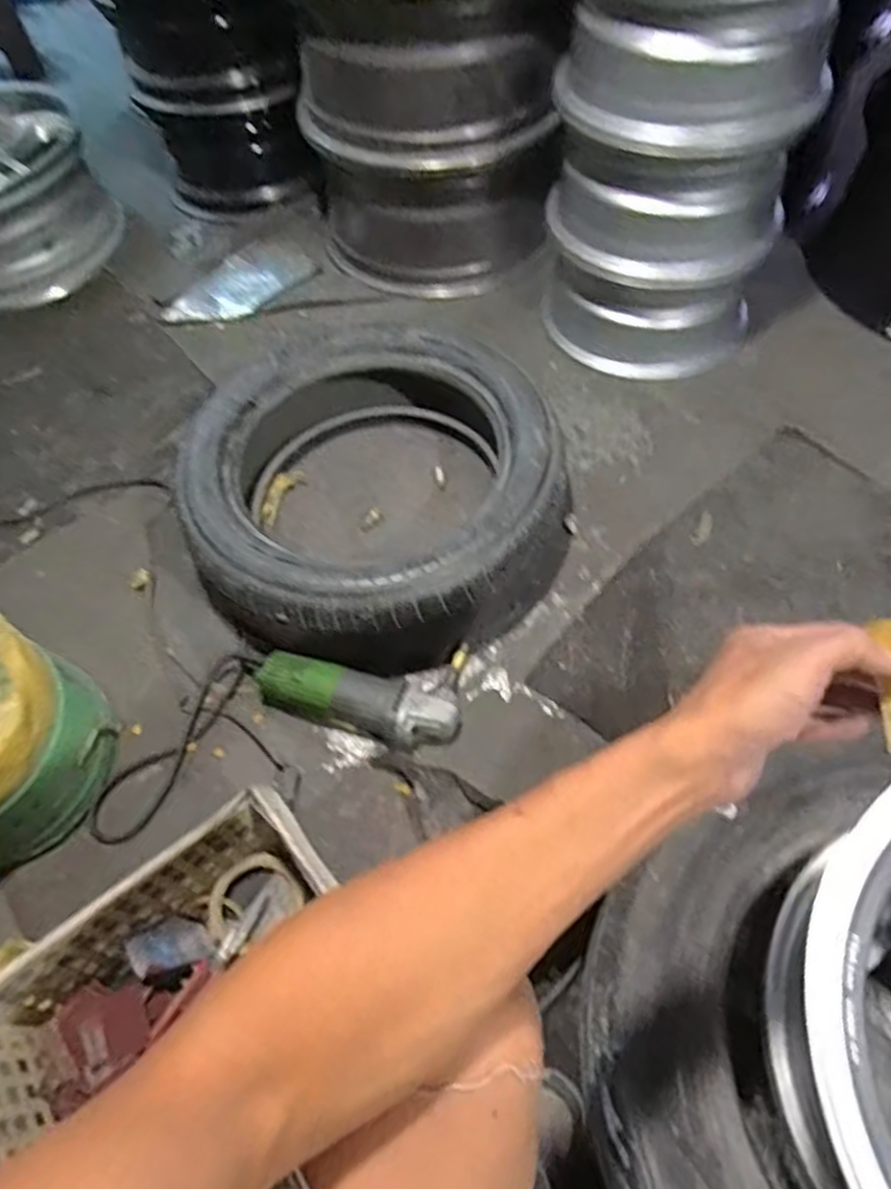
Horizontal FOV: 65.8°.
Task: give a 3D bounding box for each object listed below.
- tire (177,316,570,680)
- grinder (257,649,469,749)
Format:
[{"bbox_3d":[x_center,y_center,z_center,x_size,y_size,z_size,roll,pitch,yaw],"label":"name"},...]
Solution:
[{"bbox_3d":[-0.109,-0.143,0.954,0.533,0.163,0.492,30,66,19],"label":"tire"},{"bbox_3d":[-0.106,0.121,0.832,0.249,0.070,0.079,15,62,14],"label":"grinder"}]

